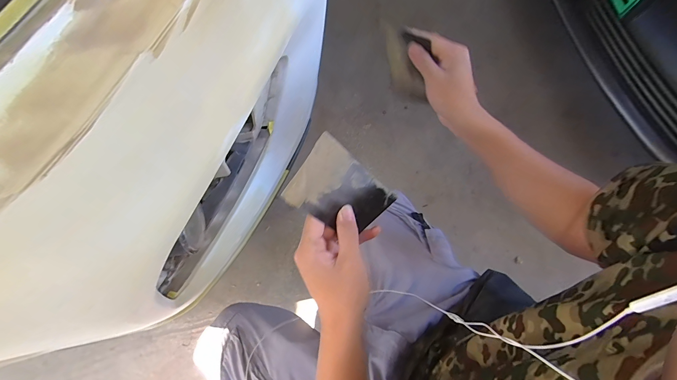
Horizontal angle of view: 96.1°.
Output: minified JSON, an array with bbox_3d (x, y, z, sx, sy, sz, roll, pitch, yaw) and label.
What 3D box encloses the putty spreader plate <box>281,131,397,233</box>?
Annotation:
[{"bbox_3d":[0.007,0.005,0.323,0.074,0.120,0.005,-56,34,-5],"label":"putty spreader plate"}]

